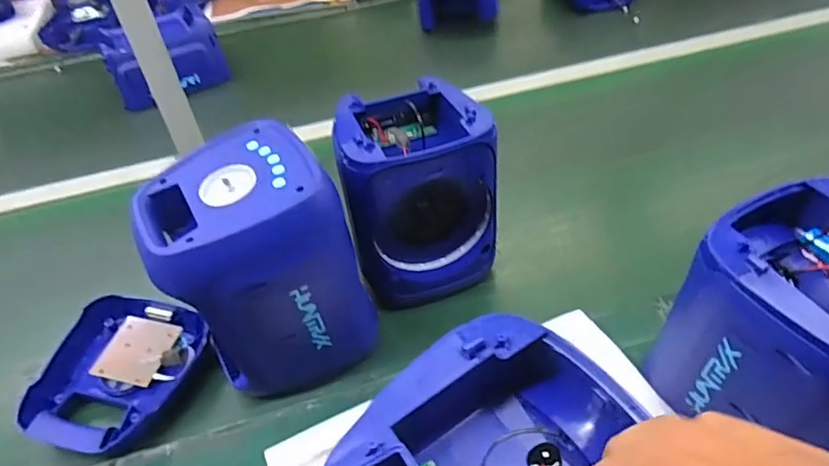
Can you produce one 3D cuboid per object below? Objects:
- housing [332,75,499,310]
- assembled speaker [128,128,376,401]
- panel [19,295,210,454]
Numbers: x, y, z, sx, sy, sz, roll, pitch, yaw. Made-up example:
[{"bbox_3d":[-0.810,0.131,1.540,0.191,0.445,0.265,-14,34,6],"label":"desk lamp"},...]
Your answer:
[{"bbox_3d":[0.002,-0.046,0.662,0.162,0.215,0.140,-15,41,-8],"label":"housing"},{"bbox_3d":[-0.155,0.044,0.558,0.161,0.238,0.148,-29,44,-23],"label":"assembled speaker"},{"bbox_3d":[-0.328,0.152,0.610,0.162,0.031,0.185,10,45,16],"label":"panel"}]

